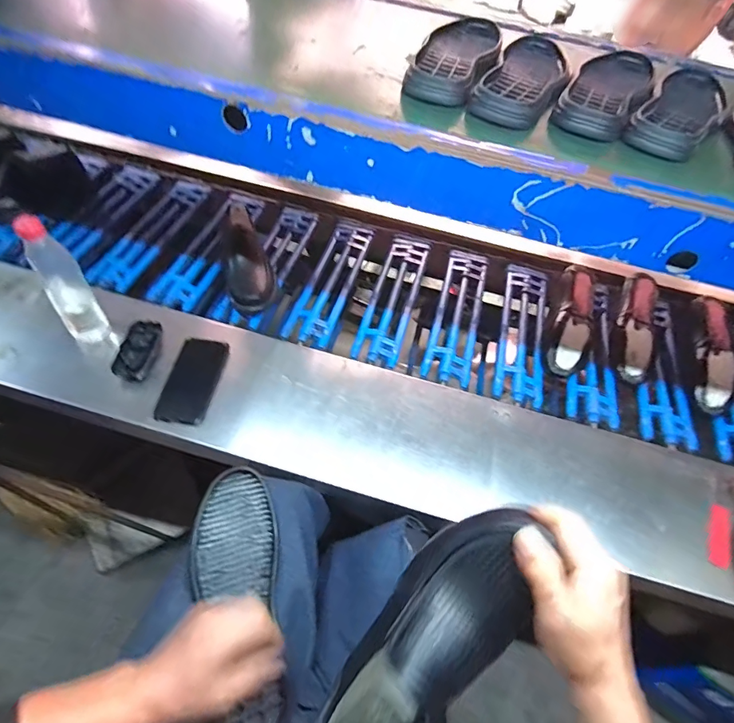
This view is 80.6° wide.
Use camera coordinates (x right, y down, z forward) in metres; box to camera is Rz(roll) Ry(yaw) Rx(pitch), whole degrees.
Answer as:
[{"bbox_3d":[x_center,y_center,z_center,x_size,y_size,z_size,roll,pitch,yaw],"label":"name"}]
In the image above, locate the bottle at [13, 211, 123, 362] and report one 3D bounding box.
[{"bbox_3d":[-0.467,-0.096,0.689,0.062,0.273,0.062,-33,63,-25],"label":"bottle"}]

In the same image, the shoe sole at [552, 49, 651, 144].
[{"bbox_3d":[0.332,-0.373,0.585,0.094,0.028,0.276,26,56,14],"label":"shoe sole"}]

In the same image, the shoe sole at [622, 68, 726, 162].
[{"bbox_3d":[0.422,-0.343,0.568,0.081,0.027,0.284,32,57,18],"label":"shoe sole"}]

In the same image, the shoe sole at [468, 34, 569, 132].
[{"bbox_3d":[0.215,-0.382,0.577,0.092,0.030,0.274,21,55,10],"label":"shoe sole"}]

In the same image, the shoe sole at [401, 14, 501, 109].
[{"bbox_3d":[0.131,-0.432,0.605,0.092,0.029,0.279,17,54,7],"label":"shoe sole"}]

